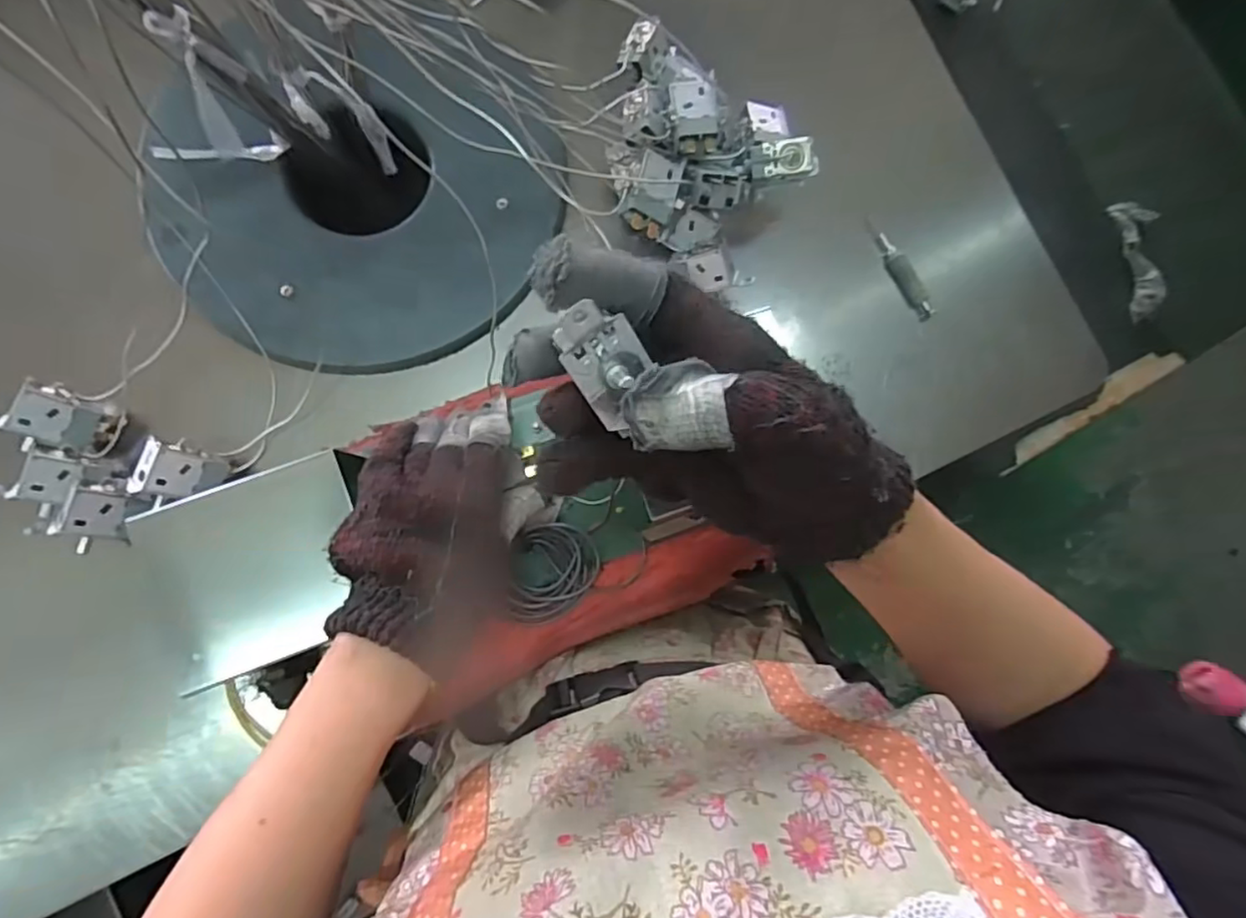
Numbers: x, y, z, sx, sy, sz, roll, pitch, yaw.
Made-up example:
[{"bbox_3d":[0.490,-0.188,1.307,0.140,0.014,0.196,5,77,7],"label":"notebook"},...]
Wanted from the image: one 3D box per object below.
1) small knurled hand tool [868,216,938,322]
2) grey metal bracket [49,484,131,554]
[{"bbox_3d":[0.232,-0.160,0.527,0.020,0.018,0.096,-25,87,-8],"label":"small knurled hand tool"},{"bbox_3d":[-0.358,0.040,0.422,0.022,0.038,0.044,2,85,38],"label":"grey metal bracket"}]

